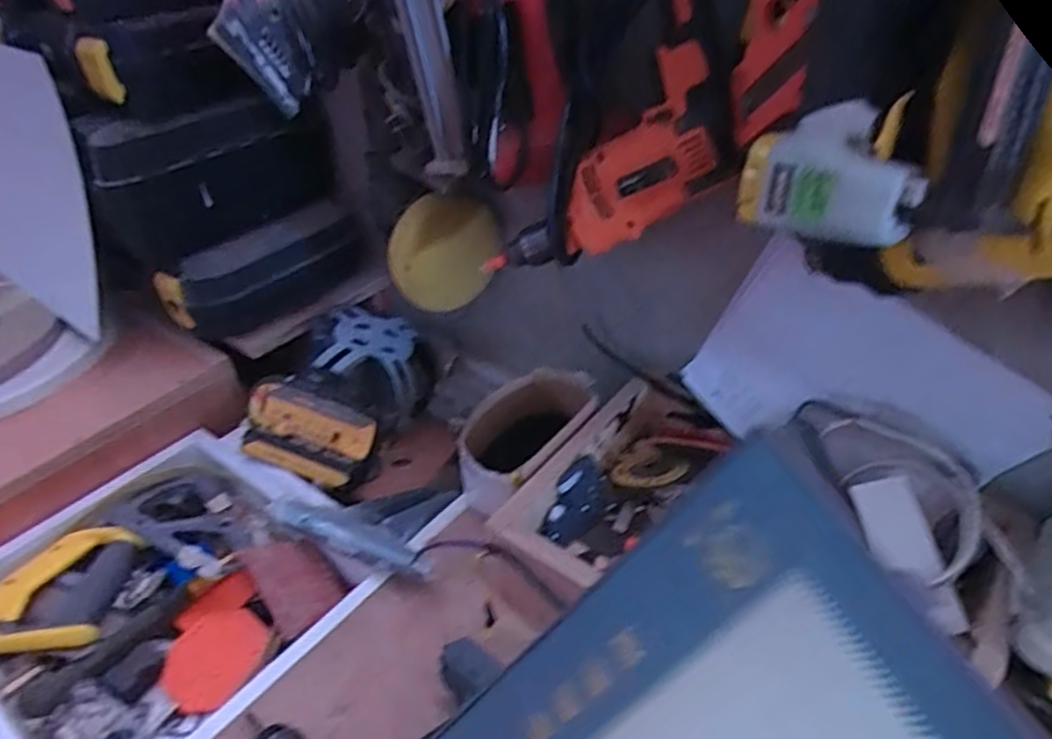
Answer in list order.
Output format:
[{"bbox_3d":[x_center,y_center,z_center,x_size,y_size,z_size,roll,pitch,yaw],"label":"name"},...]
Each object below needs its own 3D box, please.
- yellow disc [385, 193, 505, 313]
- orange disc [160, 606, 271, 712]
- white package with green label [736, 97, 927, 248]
[{"bbox_3d":[-0.096,-0.135,0.821,0.137,0.156,0.022,-24,49,1],"label":"yellow disc"},{"bbox_3d":[-0.333,0.309,0.731,0.093,0.015,0.105,22,43,29],"label":"orange disc"},{"bbox_3d":[0.208,-0.131,0.460,0.048,0.077,0.112,-32,46,-33],"label":"white package with green label"}]

